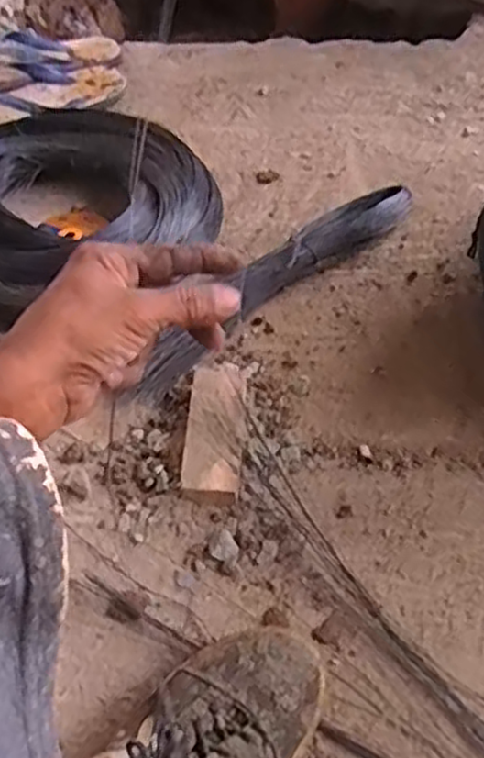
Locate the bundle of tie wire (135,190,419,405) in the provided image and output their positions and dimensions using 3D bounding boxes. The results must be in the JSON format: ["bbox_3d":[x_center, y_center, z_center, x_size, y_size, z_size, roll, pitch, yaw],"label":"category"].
[{"bbox_3d":[0.038,-0.108,0.824,0.405,0.047,0.048,-39,63,-19],"label":"bundle of tie wire"}]

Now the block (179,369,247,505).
[{"bbox_3d":[-0.025,0.049,0.733,0.058,0.042,0.157,3,53,3],"label":"block"}]

